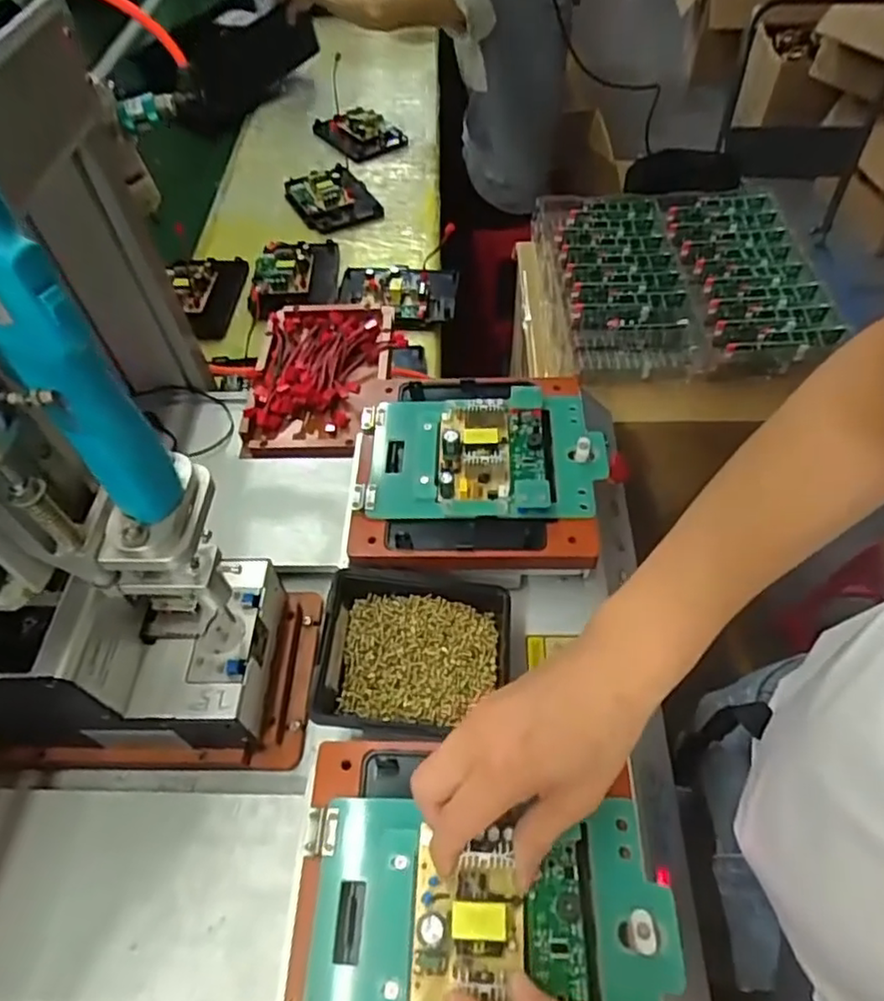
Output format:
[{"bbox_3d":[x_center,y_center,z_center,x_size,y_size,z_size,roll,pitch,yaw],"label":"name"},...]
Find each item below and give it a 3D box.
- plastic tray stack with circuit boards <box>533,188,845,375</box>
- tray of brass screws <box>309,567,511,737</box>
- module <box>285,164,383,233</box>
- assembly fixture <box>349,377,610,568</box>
[{"bbox_3d":[0.327,-0.311,0.897,0.360,0.080,0.373,-1,55,1],"label":"plastic tray stack with circuit boards"},{"bbox_3d":[-0.020,0.113,0.483,0.135,0.039,0.118,2,55,4],"label":"tray of brass screws"},{"bbox_3d":[-0.205,-0.557,1.186,0.138,0.045,0.192,-27,58,-16],"label":"module"},{"bbox_3d":[0.030,-0.038,0.554,0.206,0.039,0.198,0,55,2],"label":"assembly fixture"}]

